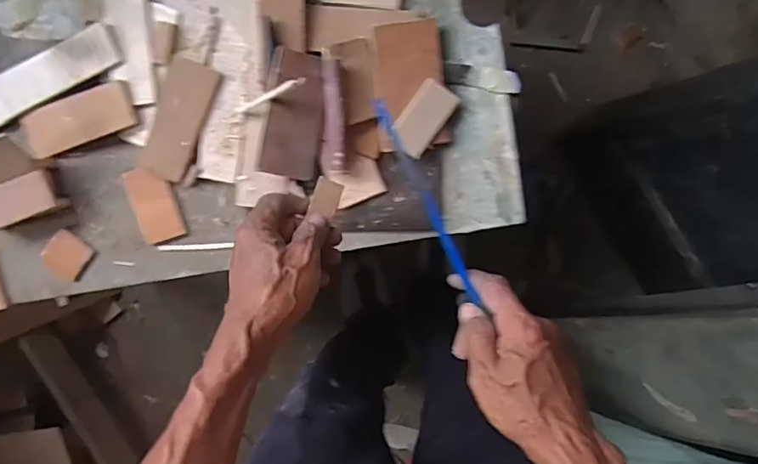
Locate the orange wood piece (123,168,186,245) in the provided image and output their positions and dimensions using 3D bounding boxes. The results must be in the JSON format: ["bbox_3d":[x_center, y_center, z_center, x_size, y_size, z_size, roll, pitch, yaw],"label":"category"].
[{"bbox_3d":[-0.218,-0.026,0.529,0.039,0.008,0.071,-16,97,2],"label":"orange wood piece"}]

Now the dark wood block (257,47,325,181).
[{"bbox_3d":[-0.078,-0.106,0.498,0.050,0.015,0.111,9,94,-23],"label":"dark wood block"}]

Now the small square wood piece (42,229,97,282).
[{"bbox_3d":[-0.310,0.024,0.543,0.044,0.008,0.043,41,96,-5],"label":"small square wood piece"}]

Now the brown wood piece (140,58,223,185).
[{"bbox_3d":[-0.188,-0.105,0.515,0.045,0.006,0.111,23,97,-3],"label":"brown wood piece"}]

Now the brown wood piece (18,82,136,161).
[{"bbox_3d":[-0.284,-0.106,0.513,0.115,0.017,0.045,-17,97,3],"label":"brown wood piece"}]

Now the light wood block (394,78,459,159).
[{"bbox_3d":[0.040,-0.104,0.498,0.036,0.009,0.065,36,96,-4],"label":"light wood block"}]

